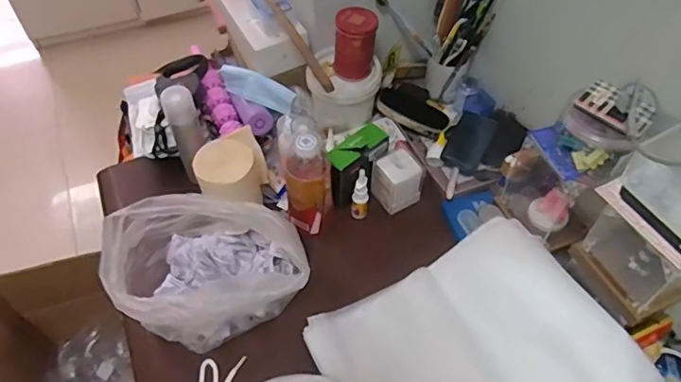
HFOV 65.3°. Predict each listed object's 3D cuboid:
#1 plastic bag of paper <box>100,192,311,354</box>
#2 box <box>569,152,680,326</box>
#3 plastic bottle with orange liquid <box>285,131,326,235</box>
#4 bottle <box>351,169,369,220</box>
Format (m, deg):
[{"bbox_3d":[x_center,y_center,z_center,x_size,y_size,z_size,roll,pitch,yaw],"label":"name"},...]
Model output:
[{"bbox_3d":[-0.183,0.099,0.728,0.259,0.149,0.179,-7,53,-7],"label":"plastic bag of paper"},{"bbox_3d":[0.377,0.059,0.647,0.107,0.150,0.129,-21,56,-16],"label":"box"},{"bbox_3d":[-0.055,-0.014,0.796,0.054,0.172,0.072,-35,60,-25],"label":"plastic bottle with orange liquid"},{"bbox_3d":[0.032,0.008,0.851,0.025,0.099,0.024,9,53,6],"label":"bottle"}]

